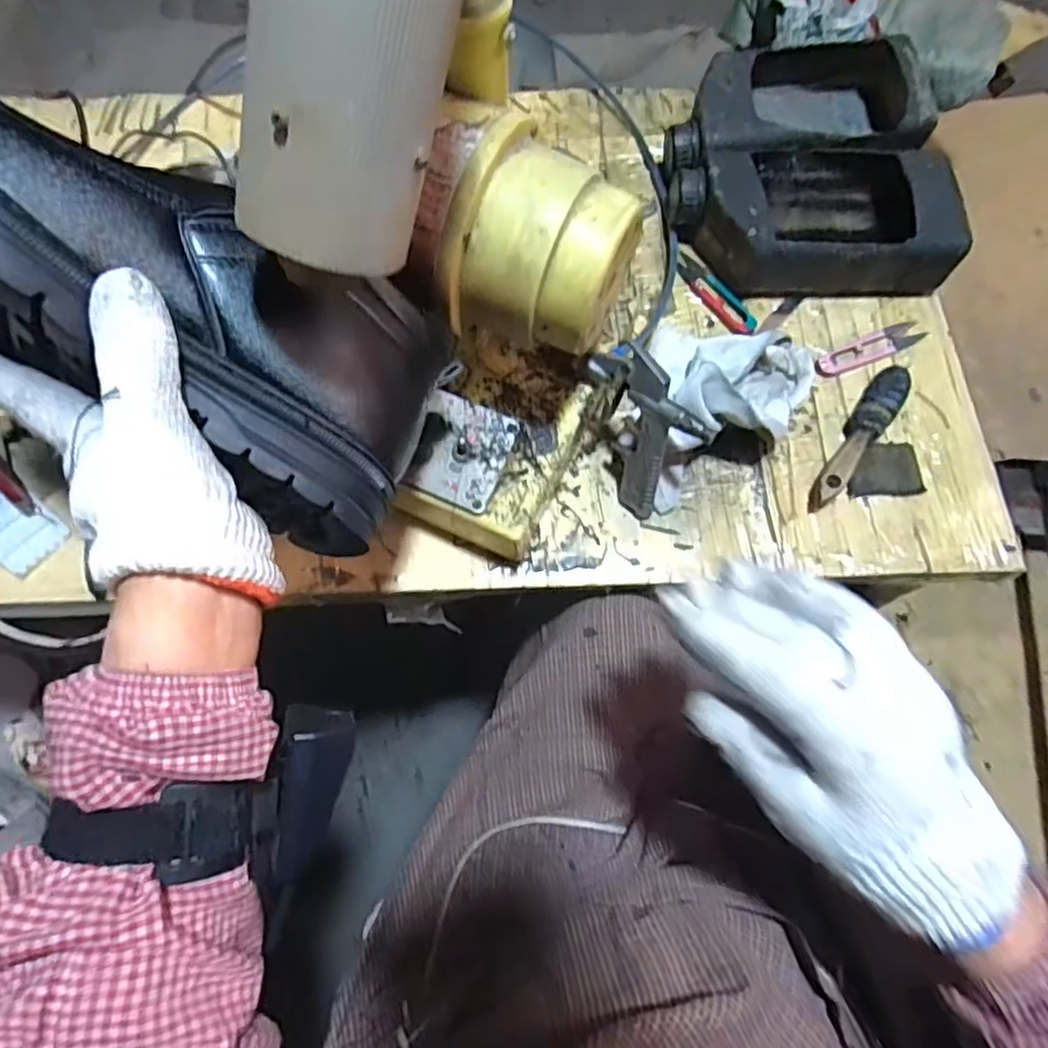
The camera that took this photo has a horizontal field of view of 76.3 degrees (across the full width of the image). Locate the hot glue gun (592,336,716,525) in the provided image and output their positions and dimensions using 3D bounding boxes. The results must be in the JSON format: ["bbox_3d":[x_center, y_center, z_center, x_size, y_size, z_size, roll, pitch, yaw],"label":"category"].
[{"bbox_3d":[0.081,-0.071,0.477,0.096,0.105,0.028,46,50,9],"label":"hot glue gun"}]

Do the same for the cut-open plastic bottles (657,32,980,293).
[{"bbox_3d":[0.241,-0.316,0.587,0.219,0.068,0.240,-1,71,0],"label":"cut-open plastic bottles"}]

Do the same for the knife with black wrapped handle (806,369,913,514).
[{"bbox_3d":[0.264,-0.069,0.520,0.028,0.024,0.144,33,75,11],"label":"knife with black wrapped handle"}]

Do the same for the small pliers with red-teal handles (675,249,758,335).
[{"bbox_3d":[0.164,-0.198,0.573,0.025,0.010,0.094,-36,75,-11],"label":"small pliers with red-teal handles"}]

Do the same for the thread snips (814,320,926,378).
[{"bbox_3d":[0.292,-0.148,0.562,0.106,0.007,0.024,-23,73,-7],"label":"thread snips"}]

